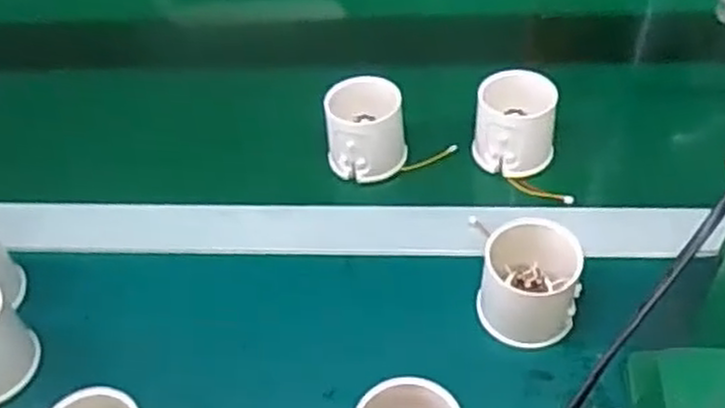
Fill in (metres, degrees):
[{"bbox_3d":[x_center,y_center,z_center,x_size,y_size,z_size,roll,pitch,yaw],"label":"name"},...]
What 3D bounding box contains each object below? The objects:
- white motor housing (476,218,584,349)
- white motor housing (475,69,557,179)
[{"bbox_3d":[0.095,0.038,0.437,0.055,0.057,0.063,14,52,18],"label":"white motor housing"},{"bbox_3d":[0.104,-0.056,0.530,0.053,0.051,0.053,2,49,9],"label":"white motor housing"}]

